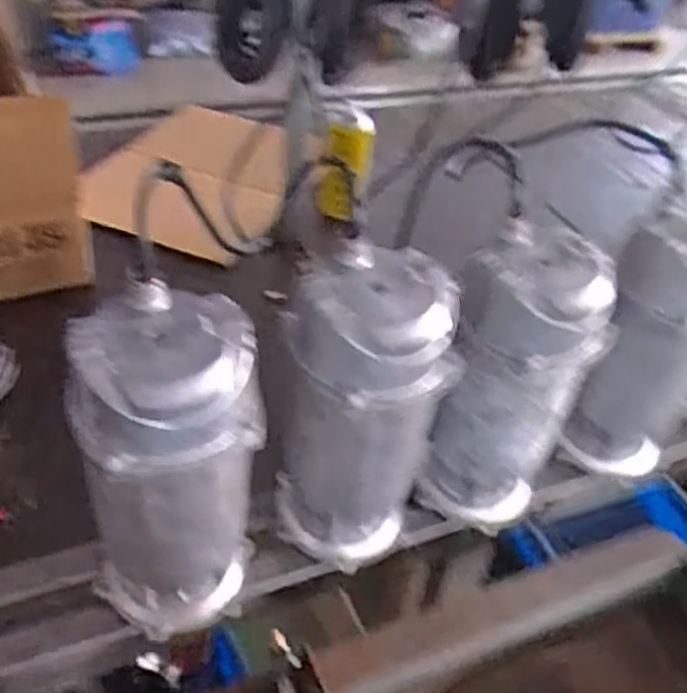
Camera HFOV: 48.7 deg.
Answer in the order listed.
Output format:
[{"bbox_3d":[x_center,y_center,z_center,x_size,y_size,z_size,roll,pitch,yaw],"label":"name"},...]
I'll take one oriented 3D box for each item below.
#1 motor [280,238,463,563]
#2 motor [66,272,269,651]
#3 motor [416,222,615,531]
[{"bbox_3d":[0.013,0.069,0.669,0.133,0.300,0.117,7,40,0],"label":"motor"},{"bbox_3d":[-0.137,0.108,0.604,0.129,0.294,0.104,-3,41,-12],"label":"motor"},{"bbox_3d":[0.159,0.044,0.726,0.120,0.292,0.107,27,43,22],"label":"motor"}]

